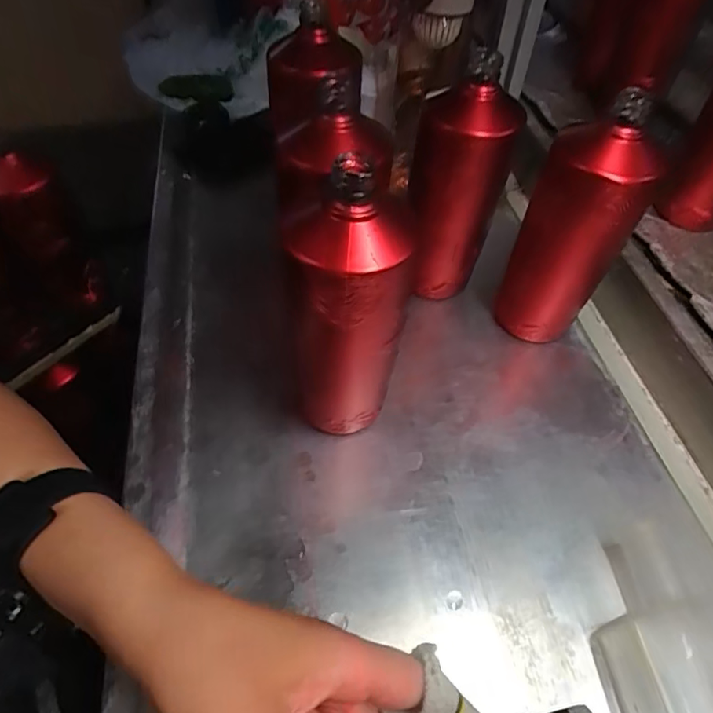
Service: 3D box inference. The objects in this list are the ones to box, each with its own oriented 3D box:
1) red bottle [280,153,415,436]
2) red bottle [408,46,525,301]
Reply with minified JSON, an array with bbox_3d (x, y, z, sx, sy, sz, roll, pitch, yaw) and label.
[{"bbox_3d":[-0.009,-0.028,0.363,0.070,0.206,0.078,-7,54,-6],"label":"red bottle"},{"bbox_3d":[0.093,-0.152,0.476,0.080,0.202,0.075,3,54,2],"label":"red bottle"}]

